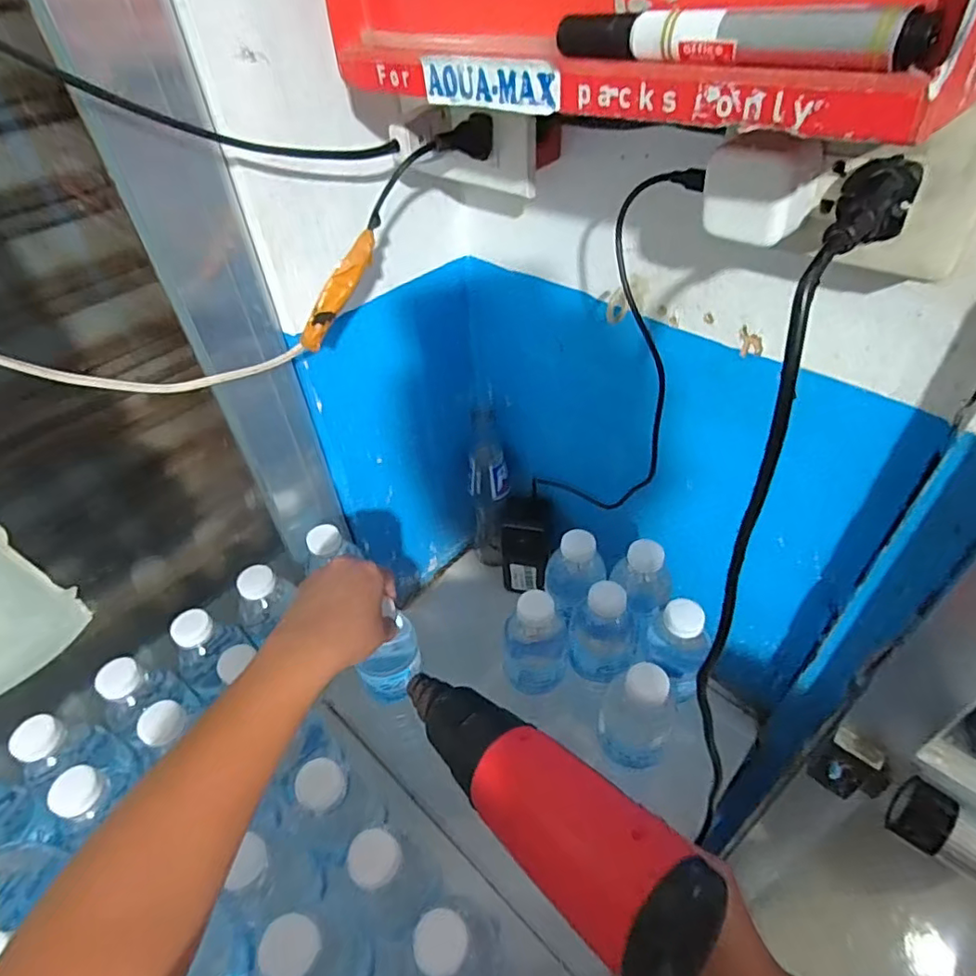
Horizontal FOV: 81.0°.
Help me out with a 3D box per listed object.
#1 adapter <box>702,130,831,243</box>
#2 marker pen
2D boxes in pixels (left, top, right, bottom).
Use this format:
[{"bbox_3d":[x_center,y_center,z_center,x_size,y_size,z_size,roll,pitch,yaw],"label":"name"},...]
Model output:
[{"bbox_3d":[0.133,-0.148,0.277,0.028,0.046,0.044,-35,52,-27],"label":"adapter"},{"bbox_3d":[0.082,-0.165,0.208,0.138,0.016,0.012,30,54,30],"label":"marker pen"}]

